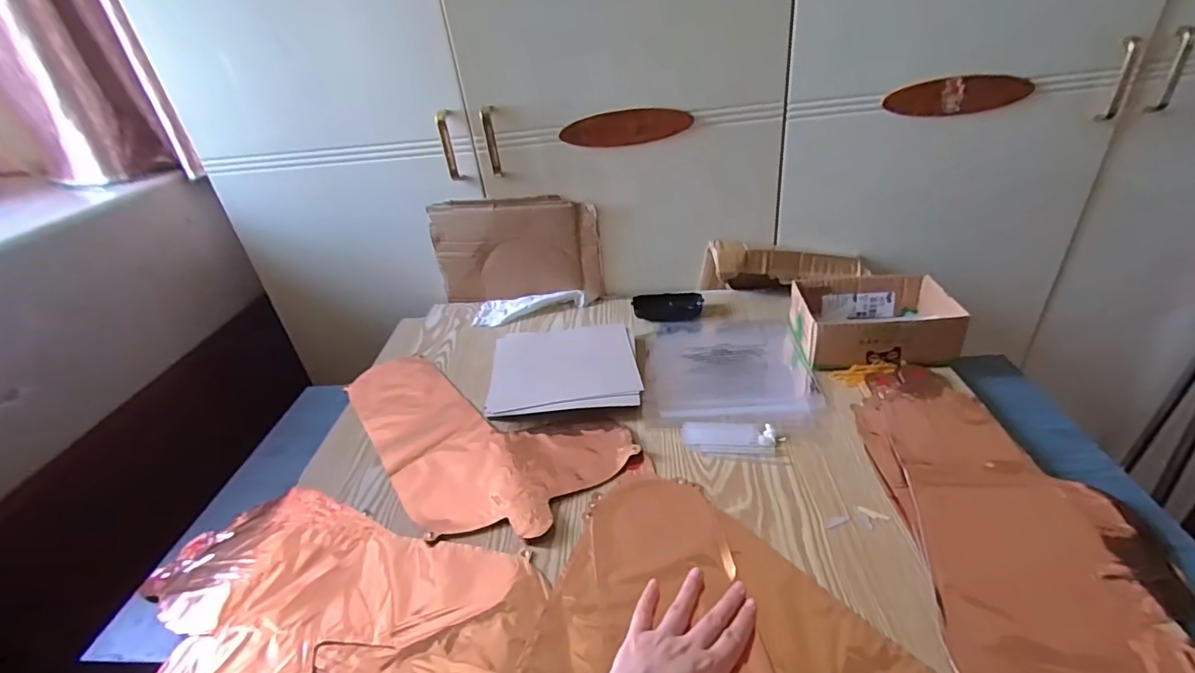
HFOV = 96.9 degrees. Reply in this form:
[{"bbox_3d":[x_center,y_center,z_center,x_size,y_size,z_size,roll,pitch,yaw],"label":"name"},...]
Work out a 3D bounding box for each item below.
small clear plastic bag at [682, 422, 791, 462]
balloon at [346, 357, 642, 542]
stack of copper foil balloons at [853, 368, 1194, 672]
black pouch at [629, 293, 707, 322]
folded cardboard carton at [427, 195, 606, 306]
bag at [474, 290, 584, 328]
[{"bbox_3d":[0.152,0.115,0.598,0.110,0.008,0.055,2,34,13],"label":"small clear plastic bag"},{"bbox_3d":[-0.172,0.114,0.658,0.394,0.012,0.216,21,42,36],"label":"balloon"},{"bbox_3d":[0.377,0.179,0.452,0.202,0.009,0.453,-1,33,10],"label":"stack of copper foil balloons"},{"bbox_3d":[0.113,-0.048,0.840,0.108,0.034,0.031,-7,32,0],"label":"black pouch"},{"bbox_3d":[-0.133,-0.141,0.883,0.273,0.178,0.031,0,33,10],"label":"folded cardboard carton"},{"bbox_3d":[-0.115,-0.050,0.887,0.180,0.024,0.077,-3,33,6],"label":"bag"}]

